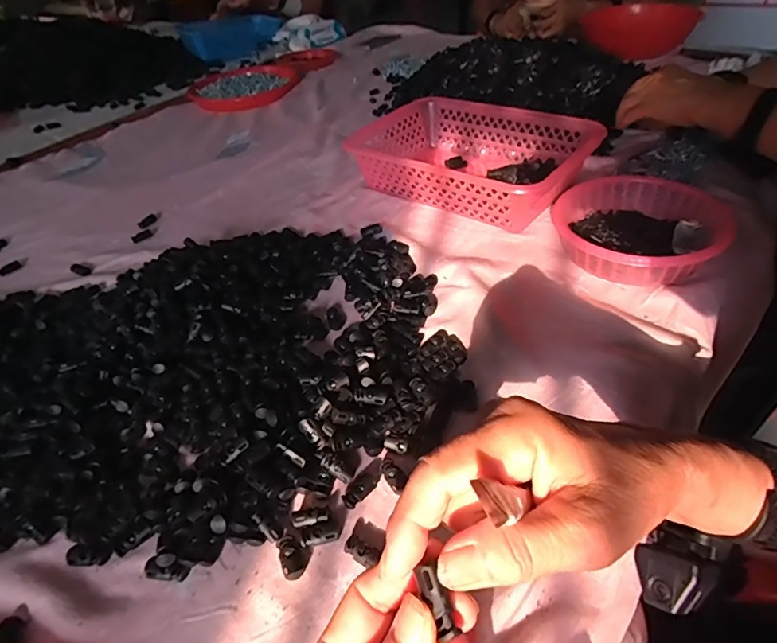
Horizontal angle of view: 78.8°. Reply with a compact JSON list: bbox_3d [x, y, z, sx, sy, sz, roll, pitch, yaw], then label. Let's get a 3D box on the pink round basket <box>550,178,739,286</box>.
[{"bbox_3d":[0.273,-0.098,0.522,0.164,0.052,0.166,7,45,13],"label":"pink round basket"}]

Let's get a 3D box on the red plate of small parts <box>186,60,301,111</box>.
[{"bbox_3d":[-0.334,-0.552,1.102,0.244,0.024,0.249,-3,44,2],"label":"red plate of small parts"}]

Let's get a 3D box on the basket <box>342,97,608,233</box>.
[{"bbox_3d":[0.116,-0.226,0.666,0.289,0.086,0.195,28,52,30],"label":"basket"}]

